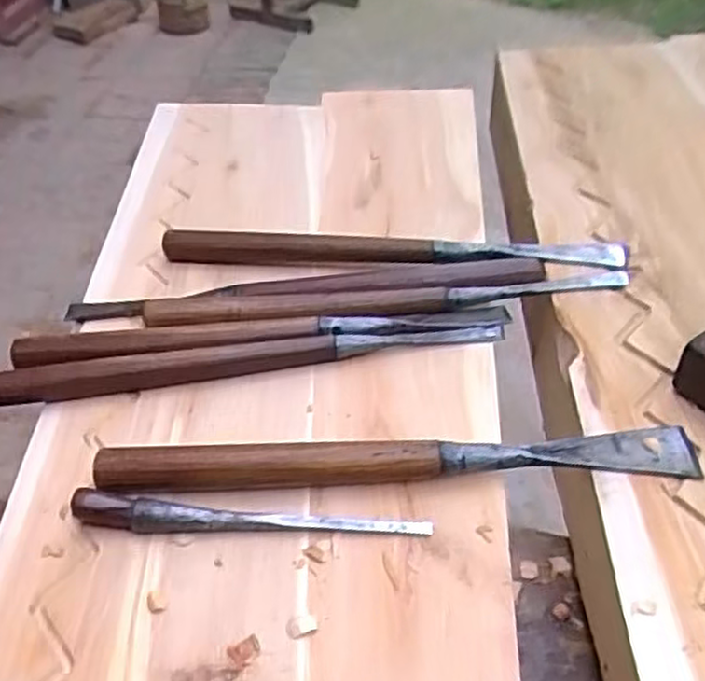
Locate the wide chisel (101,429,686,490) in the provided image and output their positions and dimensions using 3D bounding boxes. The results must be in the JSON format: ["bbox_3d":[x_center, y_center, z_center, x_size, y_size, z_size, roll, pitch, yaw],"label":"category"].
[{"bbox_3d":[0.018,0.052,0.309,0.248,0.019,0.019,-4,44,2],"label":"wide chisel"}]

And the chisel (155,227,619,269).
[{"bbox_3d":[0.019,-0.052,0.418,0.261,0.014,0.018,2,44,7],"label":"chisel"}]

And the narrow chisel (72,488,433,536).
[{"bbox_3d":[-0.042,0.072,0.297,0.144,0.017,0.011,1,44,6],"label":"narrow chisel"}]

